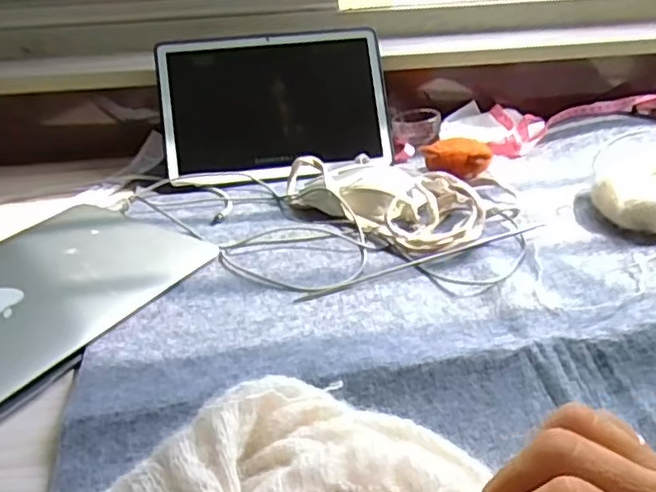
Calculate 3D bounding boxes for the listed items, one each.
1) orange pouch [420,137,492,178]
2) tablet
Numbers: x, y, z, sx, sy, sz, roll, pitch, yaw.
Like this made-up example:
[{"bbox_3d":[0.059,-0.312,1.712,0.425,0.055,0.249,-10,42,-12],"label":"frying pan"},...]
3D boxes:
[{"bbox_3d":[0.127,-0.085,0.647,0.063,0.037,0.034,-1,31,2],"label":"orange pouch"},{"bbox_3d":[-0.056,-0.152,0.696,0.239,0.160,0.012,-6,-7,-5],"label":"tablet"}]

